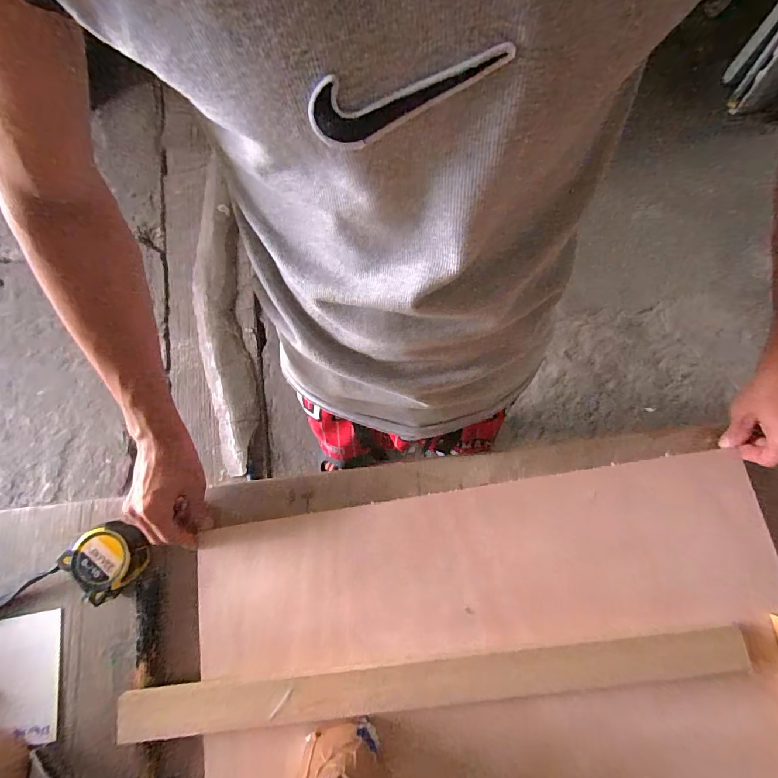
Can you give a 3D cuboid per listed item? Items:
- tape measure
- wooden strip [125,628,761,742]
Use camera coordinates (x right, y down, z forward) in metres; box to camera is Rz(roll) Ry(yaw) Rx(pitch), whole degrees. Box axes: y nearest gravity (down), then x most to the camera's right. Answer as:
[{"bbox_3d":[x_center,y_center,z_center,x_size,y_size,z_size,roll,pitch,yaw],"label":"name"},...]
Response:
[{"bbox_3d":[-0.295,0.182,0.428,0.075,0.039,0.066,-43,73,-13],"label":"tape measure"},{"bbox_3d":[0.037,0.279,0.388,0.577,0.016,0.040,-6,71,0],"label":"wooden strip"}]

